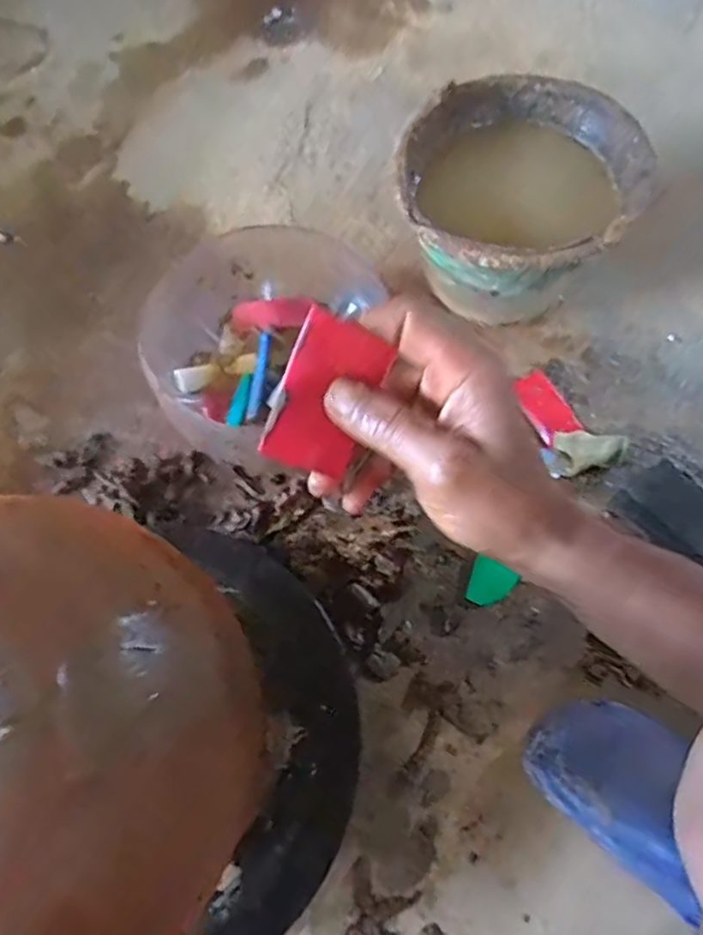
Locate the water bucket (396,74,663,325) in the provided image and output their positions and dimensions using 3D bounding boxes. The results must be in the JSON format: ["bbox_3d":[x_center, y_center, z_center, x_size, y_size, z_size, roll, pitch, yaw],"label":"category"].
[{"bbox_3d":[0.171,-0.280,0.700,0.241,0.147,0.255,0,66,1],"label":"water bucket"}]

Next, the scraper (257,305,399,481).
[{"bbox_3d":[-0.012,-0.034,0.296,0.043,0.004,0.071,21,99,-18],"label":"scraper"}]

